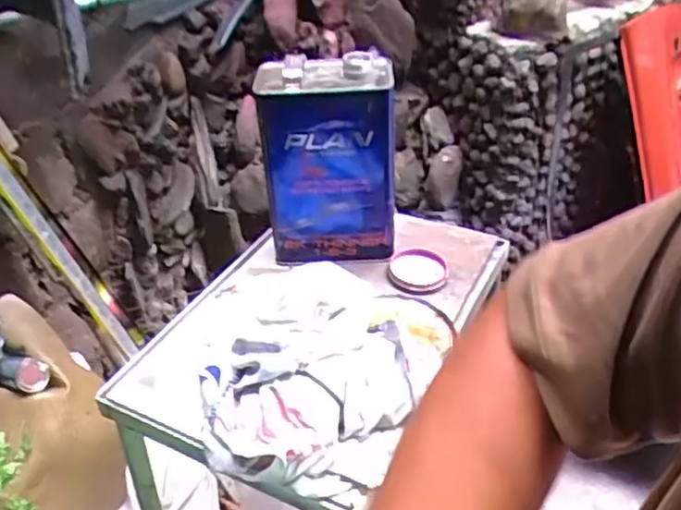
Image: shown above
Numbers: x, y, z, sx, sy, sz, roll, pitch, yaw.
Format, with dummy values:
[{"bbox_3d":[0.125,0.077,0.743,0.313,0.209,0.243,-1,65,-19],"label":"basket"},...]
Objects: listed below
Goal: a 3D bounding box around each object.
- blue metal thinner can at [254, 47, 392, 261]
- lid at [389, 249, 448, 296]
[{"bbox_3d":[-0.016,-0.120,0.853,0.164,0.242,0.111,-2,38,4],"label":"blue metal thinner can"},{"bbox_3d":[0.103,0.018,0.876,0.075,0.014,0.087,6,39,14],"label":"lid"}]

